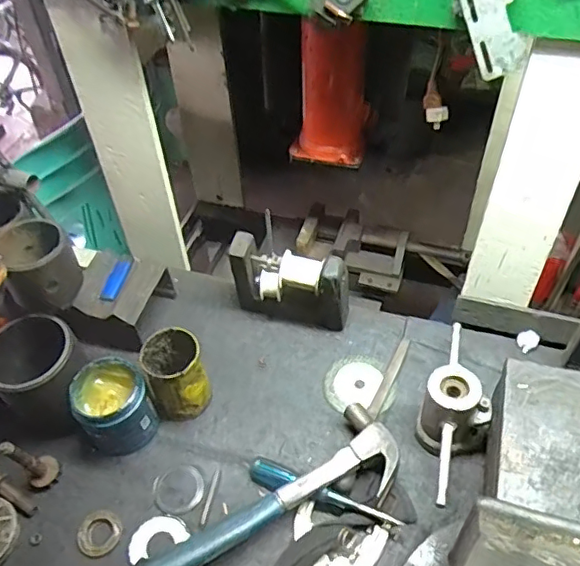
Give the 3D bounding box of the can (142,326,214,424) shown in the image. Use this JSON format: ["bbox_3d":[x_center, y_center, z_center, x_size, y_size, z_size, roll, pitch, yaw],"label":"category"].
[{"bbox_3d":[-0.154,0.122,0.753,0.076,0.112,0.079,-1,48,2],"label":"can"}]

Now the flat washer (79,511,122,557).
[{"bbox_3d":[-0.229,0.299,0.682,0.049,0.009,0.052,-1,48,2],"label":"flat washer"}]

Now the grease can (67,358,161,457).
[{"bbox_3d":[-0.228,0.160,0.727,0.089,0.101,0.084,-1,48,2],"label":"grease can"}]

